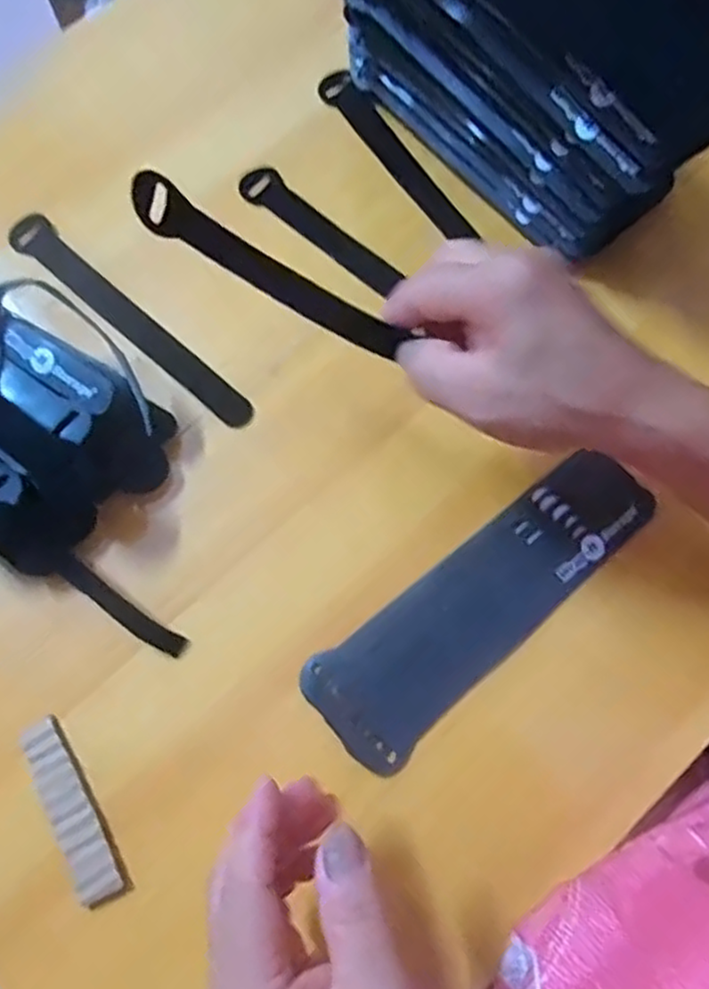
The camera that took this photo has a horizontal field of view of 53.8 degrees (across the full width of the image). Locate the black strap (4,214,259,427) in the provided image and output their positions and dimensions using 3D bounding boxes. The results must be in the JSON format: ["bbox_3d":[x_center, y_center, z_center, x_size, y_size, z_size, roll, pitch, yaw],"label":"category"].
[{"bbox_3d":[-0.134,-0.104,0.413,0.196,0.005,0.023,42,77,13],"label":"black strap"}]

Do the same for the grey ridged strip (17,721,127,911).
[{"bbox_3d":[-0.131,0.145,0.324,0.021,0.006,0.084,-28,73,-8],"label":"grey ridged strip"}]

